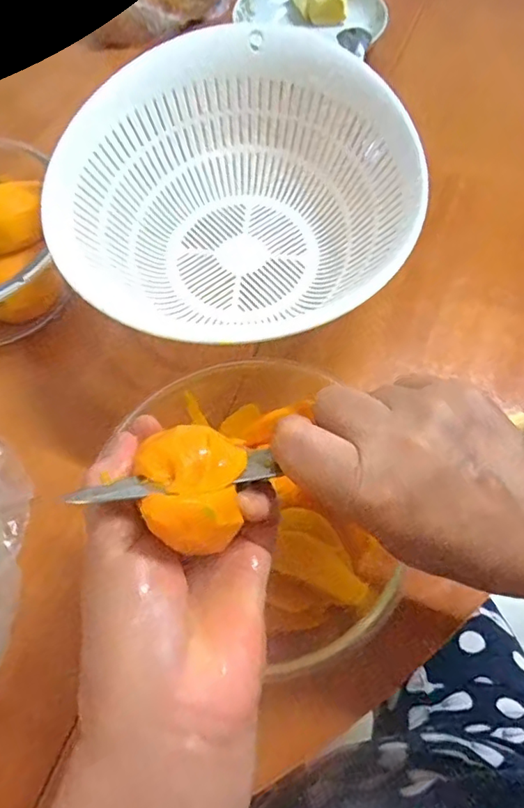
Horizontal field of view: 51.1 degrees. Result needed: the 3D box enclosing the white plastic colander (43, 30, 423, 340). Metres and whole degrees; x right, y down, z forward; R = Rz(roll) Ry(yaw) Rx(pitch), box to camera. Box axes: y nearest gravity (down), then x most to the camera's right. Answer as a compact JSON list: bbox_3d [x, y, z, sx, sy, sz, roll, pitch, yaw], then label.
[{"bbox_3d":[-0.021,-0.141,0.408,0.251,0.106,0.235,-1,62,1],"label":"white plastic colander"}]

